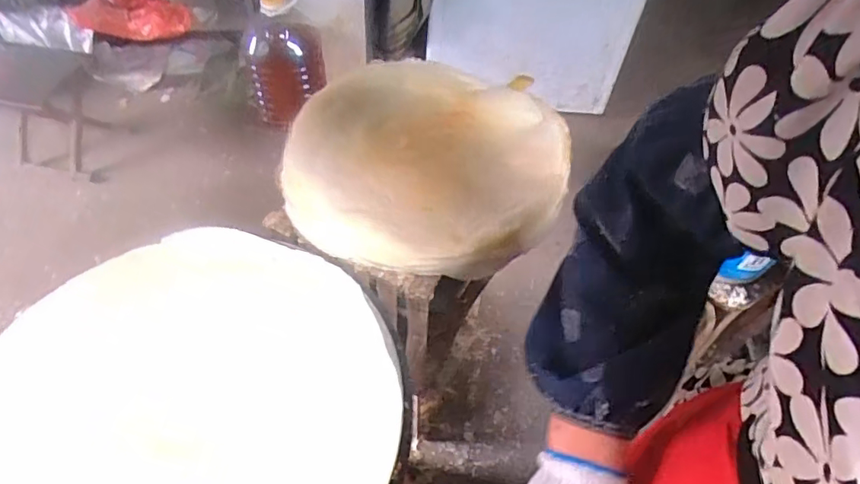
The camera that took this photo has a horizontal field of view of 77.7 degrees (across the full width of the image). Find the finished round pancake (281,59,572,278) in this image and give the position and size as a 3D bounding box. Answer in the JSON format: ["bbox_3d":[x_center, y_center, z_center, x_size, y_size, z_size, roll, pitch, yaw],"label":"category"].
[{"bbox_3d":[0.000,-0.128,0.736,0.367,0.042,0.352,2,53,-2],"label":"finished round pancake"}]

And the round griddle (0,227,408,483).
[{"bbox_3d":[-0.221,0.152,0.466,0.382,0.024,0.362,9,53,4],"label":"round griddle"}]

